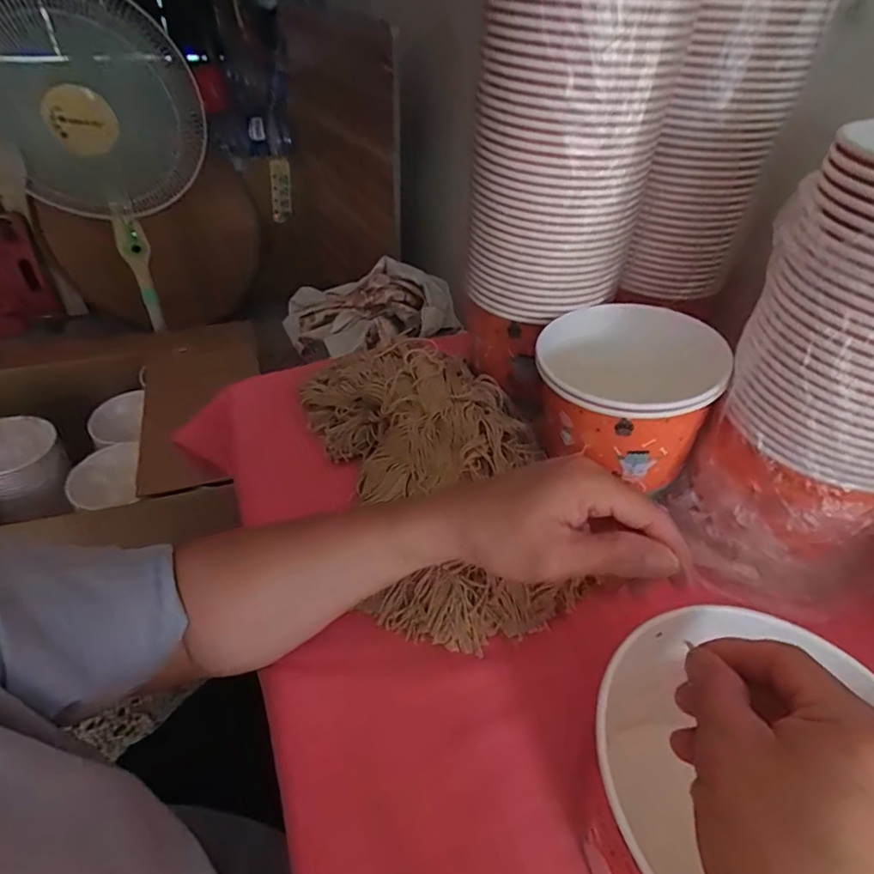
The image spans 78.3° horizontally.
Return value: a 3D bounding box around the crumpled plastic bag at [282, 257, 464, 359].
[{"bbox_3d":[-0.152,-0.293,1.210,0.382,0.134,0.162,-8,43,-12],"label":"crumpled plastic bag"}]

